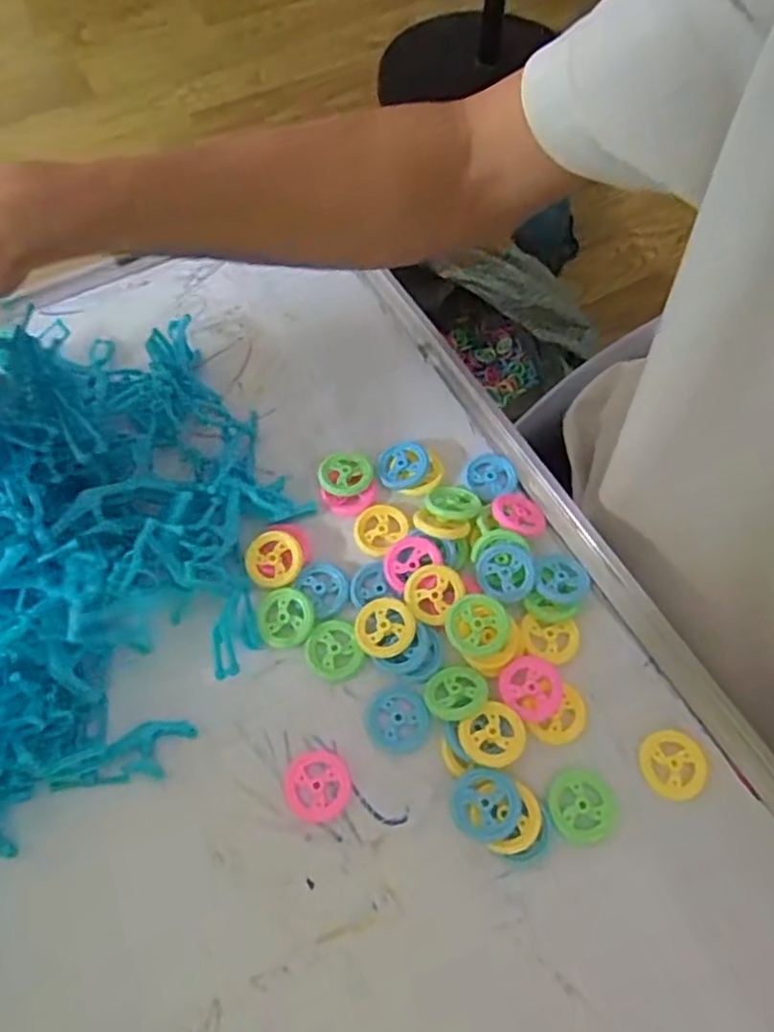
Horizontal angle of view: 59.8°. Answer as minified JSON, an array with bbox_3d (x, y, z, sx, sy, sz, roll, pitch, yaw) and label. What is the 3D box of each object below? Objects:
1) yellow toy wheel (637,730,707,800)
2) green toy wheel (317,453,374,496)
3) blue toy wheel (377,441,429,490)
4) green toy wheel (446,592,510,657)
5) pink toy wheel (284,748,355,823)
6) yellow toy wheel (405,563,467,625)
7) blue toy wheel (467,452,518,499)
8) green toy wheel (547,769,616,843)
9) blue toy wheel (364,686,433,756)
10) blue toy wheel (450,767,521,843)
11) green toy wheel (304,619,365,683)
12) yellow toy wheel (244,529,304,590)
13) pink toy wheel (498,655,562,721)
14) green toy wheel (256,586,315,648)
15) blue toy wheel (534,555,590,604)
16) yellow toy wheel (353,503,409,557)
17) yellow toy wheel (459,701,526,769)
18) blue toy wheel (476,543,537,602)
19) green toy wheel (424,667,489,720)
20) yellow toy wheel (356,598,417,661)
[{"bbox_3d":[0.133,0.114,0.309,0.030,0.004,0.029,1,64,-1],"label":"yellow toy wheel"},{"bbox_3d":[-0.023,-0.024,0.372,0.031,0.005,0.028,-22,67,-11],"label":"green toy wheel"},{"bbox_3d":[0.009,-0.028,0.374,0.028,0.005,0.027,2,64,-1],"label":"blue toy wheel"},{"bbox_3d":[0.043,0.051,0.318,0.029,0.005,0.029,-2,73,7],"label":"green toy wheel"},{"bbox_3d":[-0.031,0.122,0.305,0.030,0.005,0.030,1,64,-1],"label":"pink toy wheel"},{"bbox_3d":[0.022,0.038,0.334,0.026,0.004,0.030,37,84,9],"label":"yellow toy wheel"},{"bbox_3d":[0.059,-0.023,0.375,0.028,0.004,0.028,1,64,-1],"label":"blue toy wheel"},{"bbox_3d":[0.087,0.130,0.301,0.029,0.004,0.029,1,64,-1],"label":"green toy wheel"},{"bbox_3d":[0.005,0.096,0.318,0.029,0.004,0.031,1,64,-1],"label":"blue toy wheel"},{"bbox_3d":[0.043,0.127,0.296,0.029,0.007,0.029,1,64,-1],"label":"blue toy wheel"},{"bbox_3d":[-0.027,0.066,0.331,0.027,0.004,0.030,-18,66,-9],"label":"green toy wheel"},{"bbox_3d":[-0.059,0.022,0.349,0.028,0.005,0.029,1,64,-1],"label":"yellow toy wheel"},{"bbox_3d":[0.070,0.082,0.321,0.030,0.007,0.029,1,64,-1],"label":"pink toy wheel"},{"bbox_3d":[-0.051,0.050,0.335,0.028,0.008,0.030,1,64,-1],"label":"green toy wheel"},{"bbox_3d":[0.089,0.032,0.343,0.029,0.006,0.026,-2,64,-2],"label":"blue toy wheel"},{"bbox_3d":[-0.004,0.006,0.359,0.029,0.009,0.028,1,64,-1],"label":"yellow toy wheel"},{"bbox_3d":[0.048,0.100,0.306,0.029,0.011,0.026,-30,69,-15],"label":"yellow toy wheel"},{"bbox_3d":[0.061,0.029,0.341,0.028,0.008,0.029,1,64,-1],"label":"blue toy wheel"},{"bbox_3d":[0.032,0.083,0.318,0.029,0.004,0.027,-31,42,-17],"label":"green toy wheel"},{"bbox_3d":[-0.001,0.055,0.331,0.028,0.010,0.030,1,64,-1],"label":"yellow toy wheel"}]

